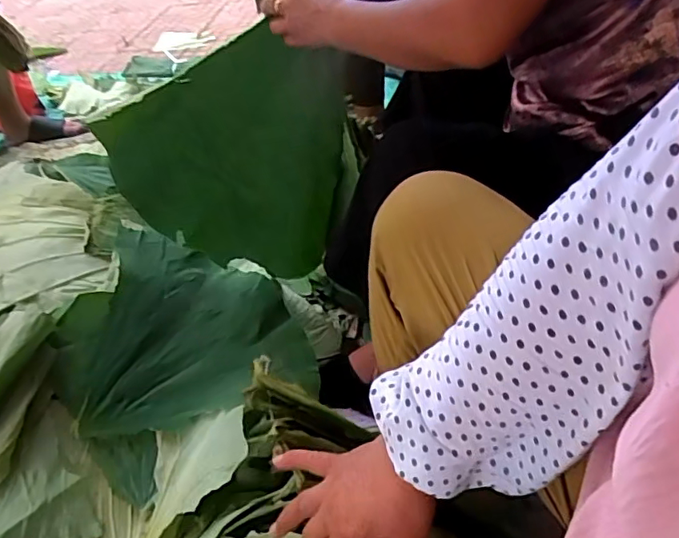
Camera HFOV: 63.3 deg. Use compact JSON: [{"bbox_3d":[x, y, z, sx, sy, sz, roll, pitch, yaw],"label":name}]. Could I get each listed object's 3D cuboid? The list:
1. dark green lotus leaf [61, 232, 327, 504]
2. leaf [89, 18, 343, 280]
[{"bbox_3d":[-0.250,0.093,0.877,0.348,0.140,0.382,-21,45,-15],"label":"dark green lotus leaf"},{"bbox_3d":[-0.175,-0.161,0.892,0.365,0.358,0.092,-7,43,-1],"label":"leaf"}]

